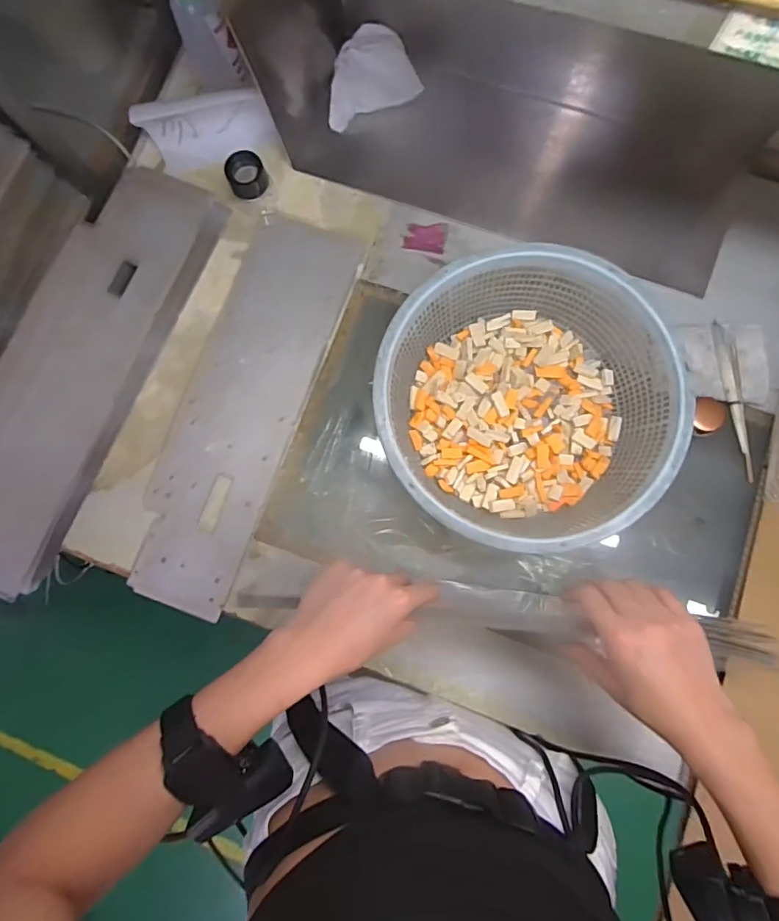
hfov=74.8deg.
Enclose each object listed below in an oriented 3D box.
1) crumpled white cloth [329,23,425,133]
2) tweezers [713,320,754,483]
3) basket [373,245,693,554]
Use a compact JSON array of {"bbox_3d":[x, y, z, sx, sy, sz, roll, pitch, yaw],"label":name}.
[{"bbox_3d":[-0.022,-0.420,0.554,0.103,0.042,0.076,-10,80,1],"label":"crumpled white cloth"},{"bbox_3d":[0.345,-0.061,0.510,0.018,0.007,0.161,-4,81,2],"label":"tweezers"},{"bbox_3d":[0.121,-0.050,0.470,0.245,0.097,0.246,0,81,3],"label":"basket"}]

